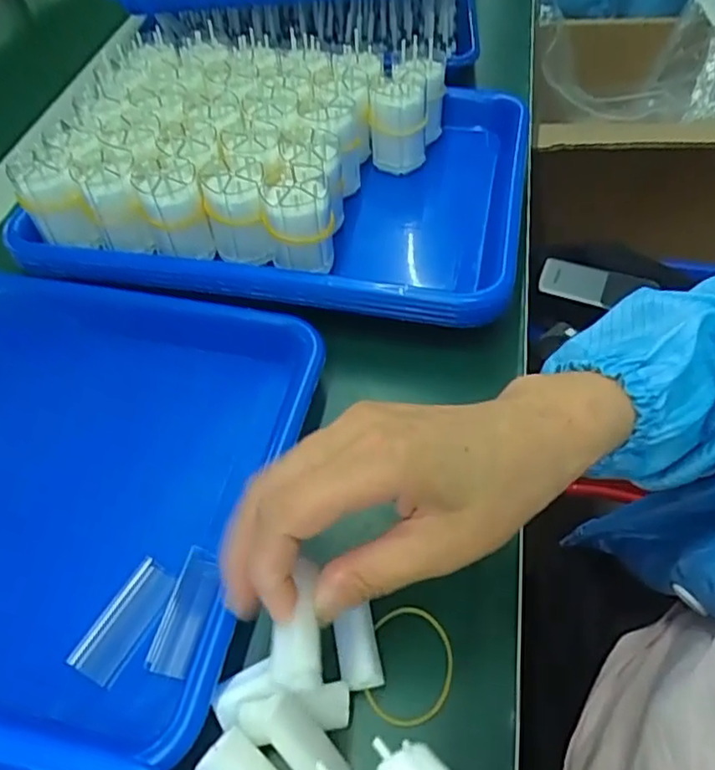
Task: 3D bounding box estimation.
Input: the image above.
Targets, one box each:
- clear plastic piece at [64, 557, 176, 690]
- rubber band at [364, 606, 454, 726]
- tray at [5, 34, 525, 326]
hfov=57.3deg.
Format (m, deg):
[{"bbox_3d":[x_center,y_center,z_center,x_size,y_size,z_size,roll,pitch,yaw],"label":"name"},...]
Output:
[{"bbox_3d":[-0.105,0.107,0.299,0.021,0.010,0.053,23,57,20],"label":"clear plastic piece"},{"bbox_3d":[0.024,0.123,0.288,0.036,0.004,0.049,8,57,7],"label":"rubber band"},{"bbox_3d":[-0.051,-0.156,0.452,0.316,0.063,0.239,5,52,7],"label":"tray"}]

